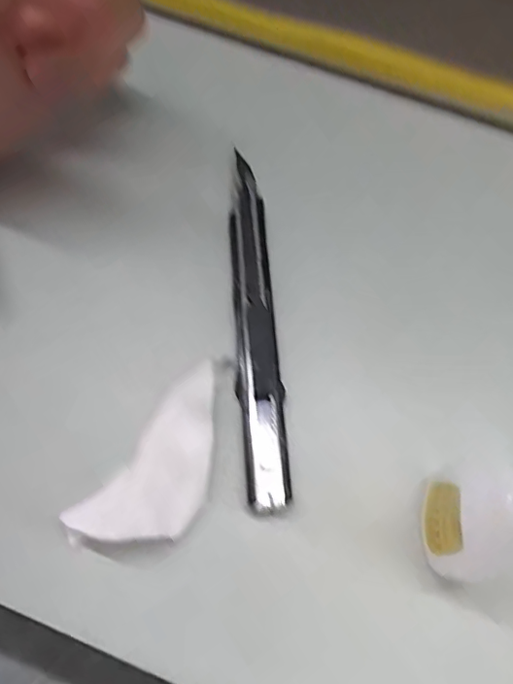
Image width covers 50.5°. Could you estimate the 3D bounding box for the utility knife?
[{"bbox_3d":[-0.001,-0.010,0.207,0.015,0.009,0.141,-4,70,-3],"label":"utility knife"}]

